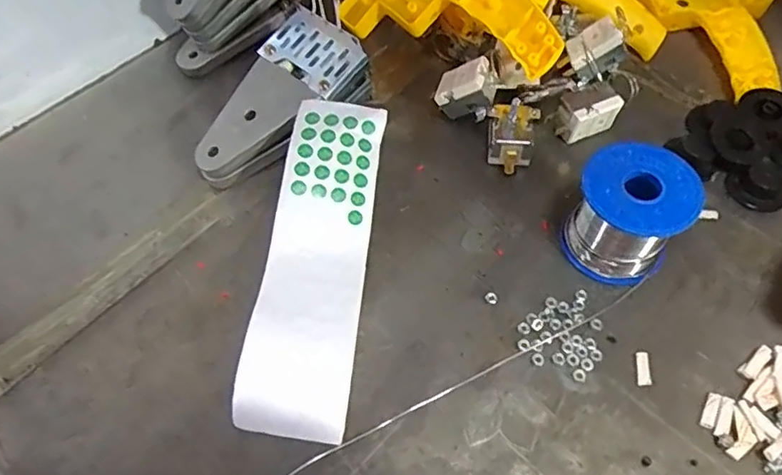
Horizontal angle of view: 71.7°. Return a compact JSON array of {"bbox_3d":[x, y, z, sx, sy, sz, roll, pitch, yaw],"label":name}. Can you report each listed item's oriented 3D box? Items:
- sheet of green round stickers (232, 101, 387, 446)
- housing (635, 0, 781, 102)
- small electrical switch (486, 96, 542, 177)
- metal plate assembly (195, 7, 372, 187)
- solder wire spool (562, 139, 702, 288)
[{"bbox_3d":[-0.045,0.010,0.332,0.058,0.014,0.210,11,68,-9],"label":"sheet of green round stickers"},{"bbox_3d":[0.273,-0.187,0.447,0.113,0.025,0.152,-30,61,-14],"label":"housing"},{"bbox_3d":[0.083,-0.068,0.375,0.033,0.038,0.037,10,60,9],"label":"small electrical switch"},{"bbox_3d":[-0.084,-0.095,0.399,0.078,0.041,0.144,40,83,24],"label":"metal plate assembly"},{"bbox_3d":[0.141,-0.013,0.323,0.061,0.061,0.057,-2,58,3],"label":"solder wire spool"}]

